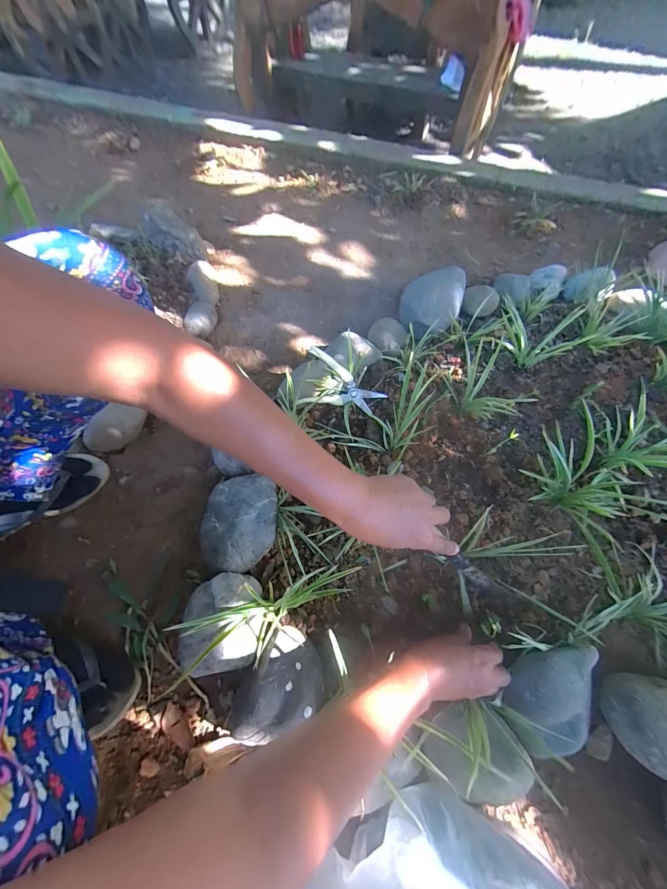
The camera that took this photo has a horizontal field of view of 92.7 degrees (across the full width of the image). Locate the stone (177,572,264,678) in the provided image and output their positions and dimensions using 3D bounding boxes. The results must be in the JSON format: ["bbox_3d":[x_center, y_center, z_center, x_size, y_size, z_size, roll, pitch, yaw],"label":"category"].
[{"bbox_3d":[-0.157,0.249,0.449,0.102,0.066,0.118,-6,62,-2],"label":"stone"}]

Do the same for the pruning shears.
[{"bbox_3d":[0.007,-0.098,0.613,0.168,0.015,0.105,32,84,-12],"label":"pruning shears"}]

